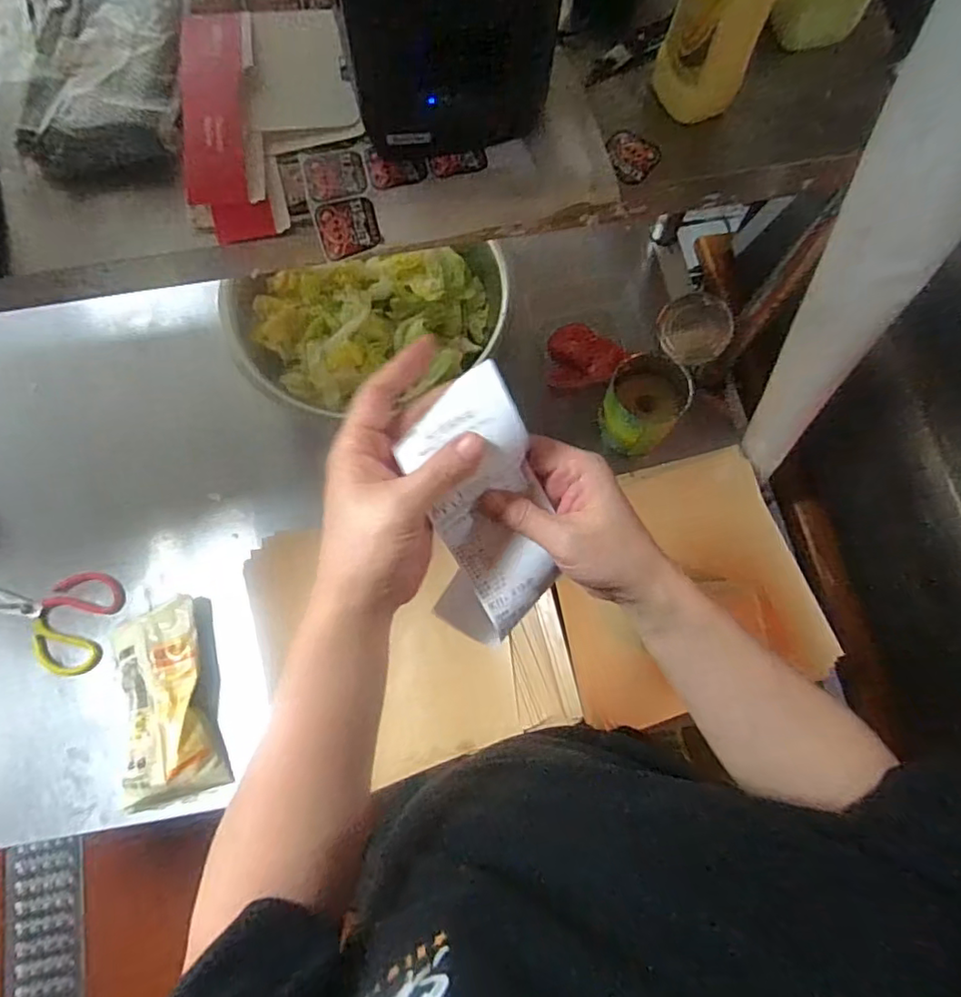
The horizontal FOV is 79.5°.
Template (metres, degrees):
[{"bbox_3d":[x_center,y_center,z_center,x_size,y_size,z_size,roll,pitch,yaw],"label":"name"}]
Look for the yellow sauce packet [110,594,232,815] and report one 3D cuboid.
[{"bbox_3d":[-0.399,0.249,0.719,0.116,0.056,0.228,-18,75,-5],"label":"yellow sauce packet"}]

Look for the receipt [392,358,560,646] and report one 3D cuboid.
[{"bbox_3d":[0.000,0.007,0.389,0.085,0.036,0.181,-7,112,-2],"label":"receipt"}]

